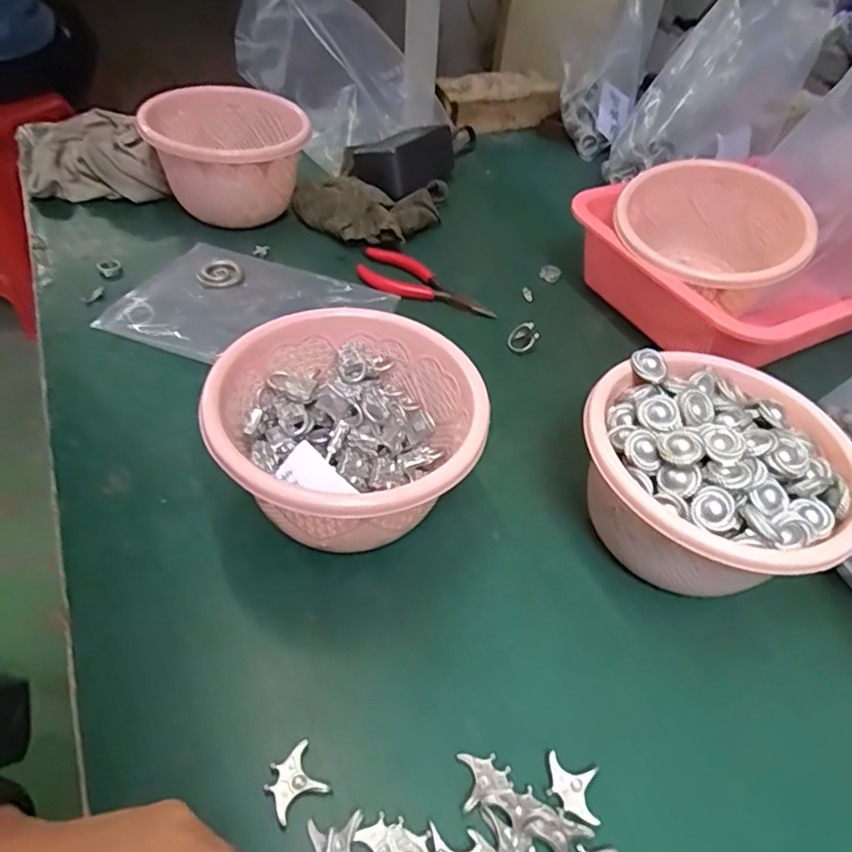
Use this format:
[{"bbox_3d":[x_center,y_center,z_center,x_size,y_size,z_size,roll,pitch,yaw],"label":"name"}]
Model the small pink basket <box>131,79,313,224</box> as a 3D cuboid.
[{"bbox_3d":[-0.183,-0.252,0.572,0.137,0.091,0.125,-17,52,-20],"label":"small pink basket"}]

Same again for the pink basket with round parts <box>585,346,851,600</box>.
[{"bbox_3d":[0.162,0.030,0.351,0.141,0.091,0.142,3,47,-3],"label":"pink basket with round parts"}]

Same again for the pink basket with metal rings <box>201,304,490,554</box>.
[{"bbox_3d":[-0.040,0.008,0.351,0.132,0.083,0.143,3,47,-3],"label":"pink basket with metal rings"}]

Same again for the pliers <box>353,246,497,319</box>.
[{"bbox_3d":[-0.004,-0.129,0.546,0.135,0.015,0.045,25,50,16],"label":"pliers"}]

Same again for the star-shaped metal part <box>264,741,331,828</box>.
[{"bbox_3d":[-0.059,0.159,0.267,0.024,0.004,0.023,-26,55,-26],"label":"star-shaped metal part"}]

